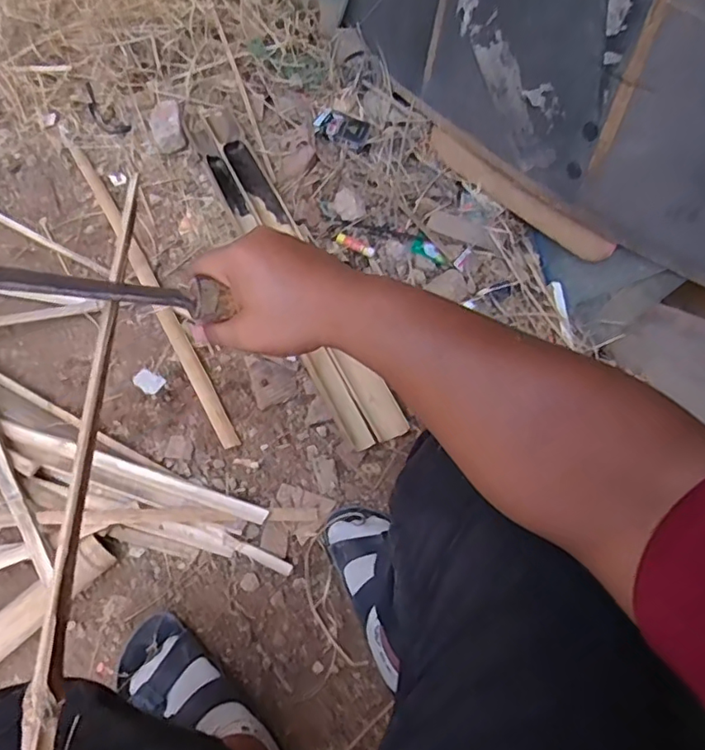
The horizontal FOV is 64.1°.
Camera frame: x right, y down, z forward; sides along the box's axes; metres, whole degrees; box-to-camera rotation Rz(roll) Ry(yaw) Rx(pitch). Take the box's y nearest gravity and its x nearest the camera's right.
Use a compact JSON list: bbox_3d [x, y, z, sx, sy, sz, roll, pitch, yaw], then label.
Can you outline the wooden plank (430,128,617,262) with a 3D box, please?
[{"bbox_3d":[0.272,-0.321,0.970,0.024,0.068,0.414,-31,58,-16],"label":"wooden plank"}]

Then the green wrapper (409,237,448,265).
[{"bbox_3d":[0.137,-0.216,0.993,0.073,0.018,0.027,34,68,12],"label":"green wrapper"}]

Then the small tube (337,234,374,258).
[{"bbox_3d":[0.006,-0.235,1.020,0.073,0.010,0.020,27,66,9],"label":"small tube"}]

